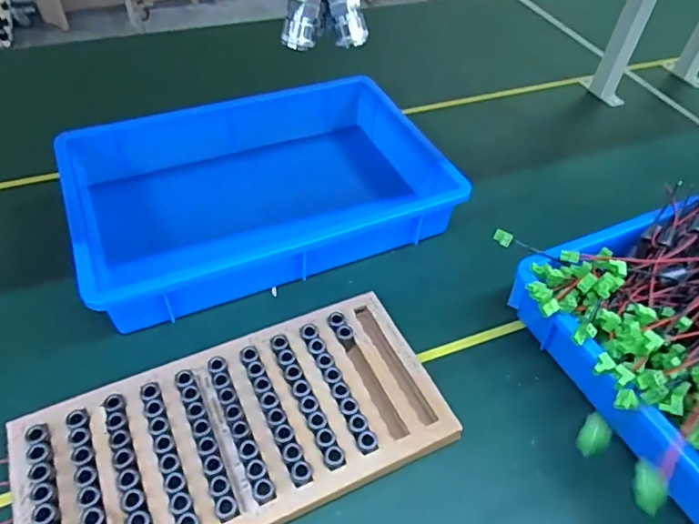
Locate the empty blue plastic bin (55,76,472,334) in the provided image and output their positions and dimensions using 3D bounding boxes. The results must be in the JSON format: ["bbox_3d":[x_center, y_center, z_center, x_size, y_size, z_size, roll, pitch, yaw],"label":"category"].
[{"bbox_3d":[-0.116,-0.096,0.675,0.430,0.097,0.302,-18,52,-19],"label":"empty blue plastic bin"}]

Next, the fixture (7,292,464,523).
[{"bbox_3d":[-0.096,0.153,0.471,0.360,0.034,0.173,-19,52,-19],"label":"fixture"}]

